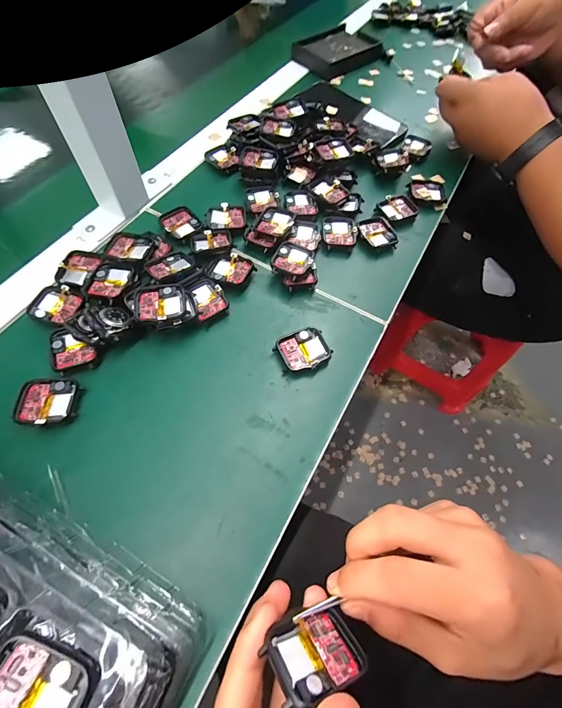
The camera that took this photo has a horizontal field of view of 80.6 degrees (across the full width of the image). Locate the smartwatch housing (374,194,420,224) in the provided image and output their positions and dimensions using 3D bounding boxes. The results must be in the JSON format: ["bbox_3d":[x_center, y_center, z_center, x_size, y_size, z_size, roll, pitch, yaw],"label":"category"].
[{"bbox_3d":[0.139,-0.175,0.396,0.049,0.010,0.037,-21,66,-14],"label":"smartwatch housing"}]

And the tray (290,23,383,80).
[{"bbox_3d":[0.096,-0.523,0.570,0.142,0.021,0.102,-39,71,-21],"label":"tray"}]

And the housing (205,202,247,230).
[{"bbox_3d":[-0.061,-0.153,0.370,0.044,0.007,0.035,-6,63,-7],"label":"housing"}]

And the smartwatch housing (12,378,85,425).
[{"bbox_3d":[-0.187,0.038,0.266,0.047,0.008,0.038,-1,63,-4],"label":"smartwatch housing"}]

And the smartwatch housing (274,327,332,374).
[{"bbox_3d":[0.019,-0.002,0.300,0.046,0.012,0.038,-22,66,-14],"label":"smartwatch housing"}]

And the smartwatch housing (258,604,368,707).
[{"bbox_3d":[0.017,0.144,0.161,0.046,0.035,0.005,4,105,-30],"label":"smartwatch housing"}]

